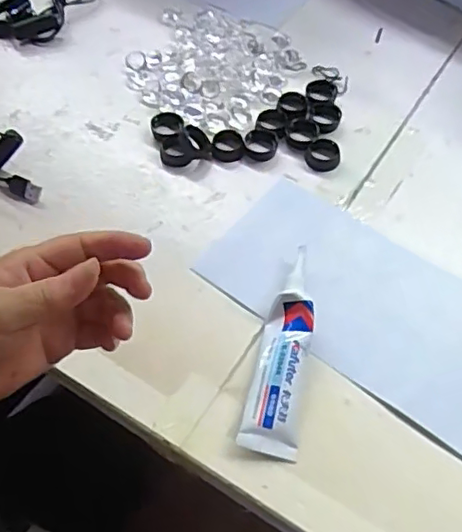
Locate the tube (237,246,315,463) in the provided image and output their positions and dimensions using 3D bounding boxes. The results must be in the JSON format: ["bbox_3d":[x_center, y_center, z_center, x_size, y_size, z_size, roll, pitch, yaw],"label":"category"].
[{"bbox_3d":[0.034,0.054,0.400,0.036,0.026,0.141,9,56,5],"label":"tube"}]

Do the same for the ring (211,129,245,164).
[{"bbox_3d":[-0.002,-0.104,0.514,0.028,0.009,0.033,5,56,2],"label":"ring"}]

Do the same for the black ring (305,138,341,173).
[{"bbox_3d":[0.078,-0.096,0.507,0.029,0.009,0.031,1,56,-1],"label":"black ring"}]

